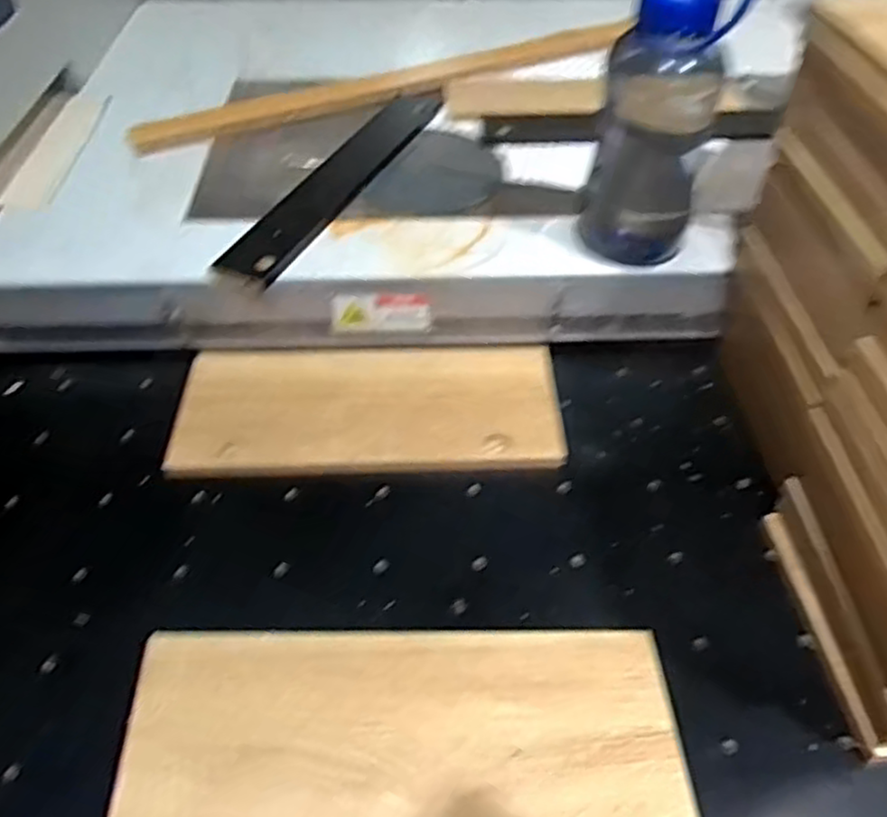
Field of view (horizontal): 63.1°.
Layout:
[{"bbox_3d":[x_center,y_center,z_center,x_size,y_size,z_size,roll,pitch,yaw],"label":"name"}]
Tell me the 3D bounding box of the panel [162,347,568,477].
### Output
[{"bbox_3d":[-0.074,-0.004,0.727,0.375,0.009,0.154,-1,47,-1],"label":"panel"}]

